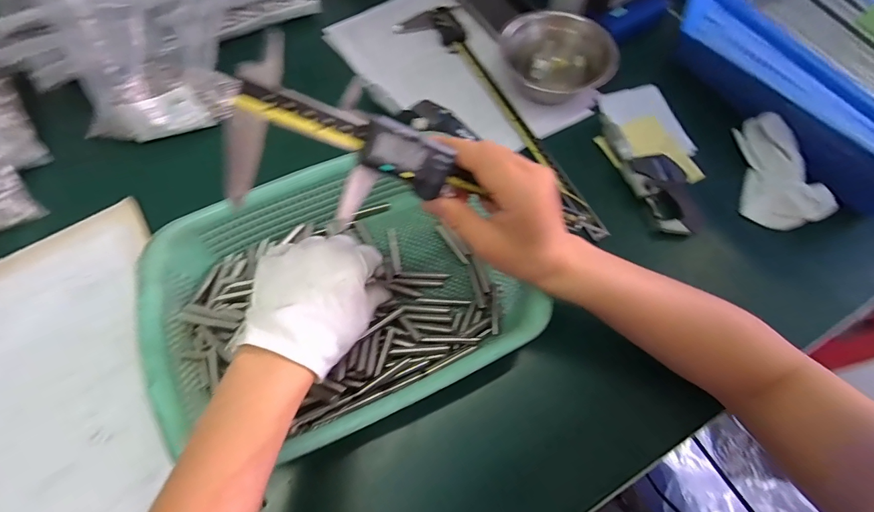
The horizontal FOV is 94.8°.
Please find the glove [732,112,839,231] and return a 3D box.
[{"bbox_3d":[0.358,-0.088,0.424,0.064,0.047,0.121,9,66,4],"label":"glove"}]

